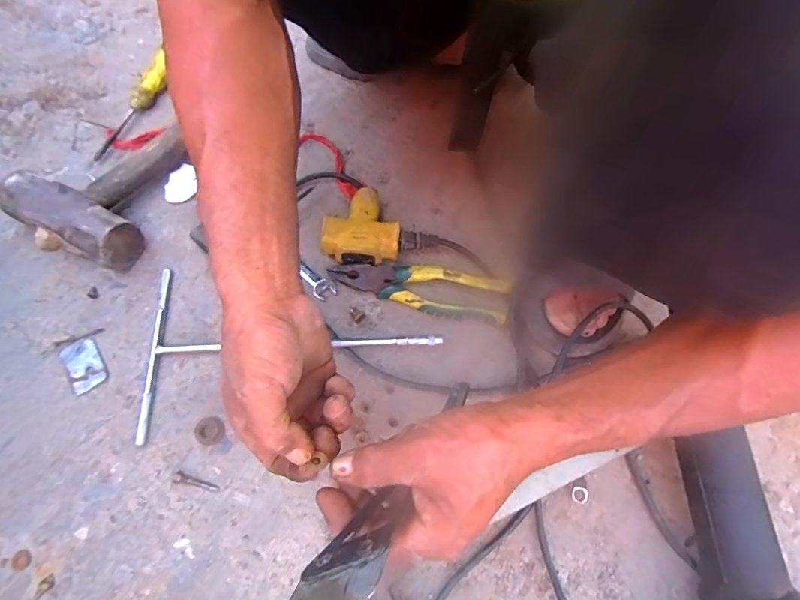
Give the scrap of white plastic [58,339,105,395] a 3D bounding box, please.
[{"bbox_3d":[-0.314,0.063,0.434,0.032,0.005,0.056,-31,72,-14],"label":"scrap of white plastic"}]

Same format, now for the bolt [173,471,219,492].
[{"bbox_3d":[-0.184,0.164,0.394,0.041,0.009,0.010,13,67,3],"label":"bolt"}]

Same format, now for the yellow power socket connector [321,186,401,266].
[{"bbox_3d":[-0.041,-0.084,0.486,0.082,0.038,0.096,5,67,0],"label":"yellow power socket connector"}]

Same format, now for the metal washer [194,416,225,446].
[{"bbox_3d":[-0.178,0.123,0.410,0.025,0.010,0.025,15,67,4],"label":"metal washer"}]

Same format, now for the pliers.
[{"bbox_3d":[0.019,-0.011,0.469,0.187,0.022,0.048,9,67,1],"label":"pliers"}]

